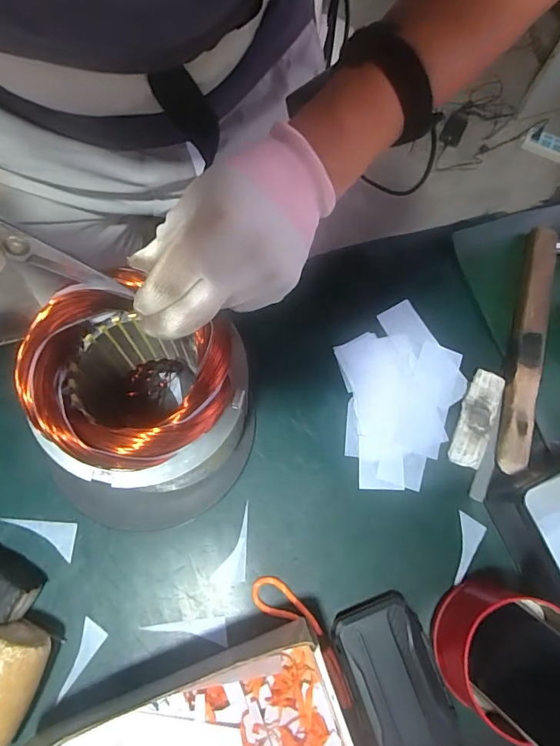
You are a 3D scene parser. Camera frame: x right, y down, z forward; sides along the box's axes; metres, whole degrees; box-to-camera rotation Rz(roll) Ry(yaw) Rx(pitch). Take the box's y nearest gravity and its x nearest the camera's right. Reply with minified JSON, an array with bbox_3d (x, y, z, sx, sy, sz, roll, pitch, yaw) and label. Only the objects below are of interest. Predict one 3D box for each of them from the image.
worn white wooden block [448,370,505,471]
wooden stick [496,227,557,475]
[{"bbox_3d":[0.198,0.045,0.449,0.032,0.011,0.100,23,72,5],"label":"worn white wooden block"},{"bbox_3d":[0.259,-0.033,0.465,0.029,0.019,0.273,16,72,2],"label":"wooden stick"}]

